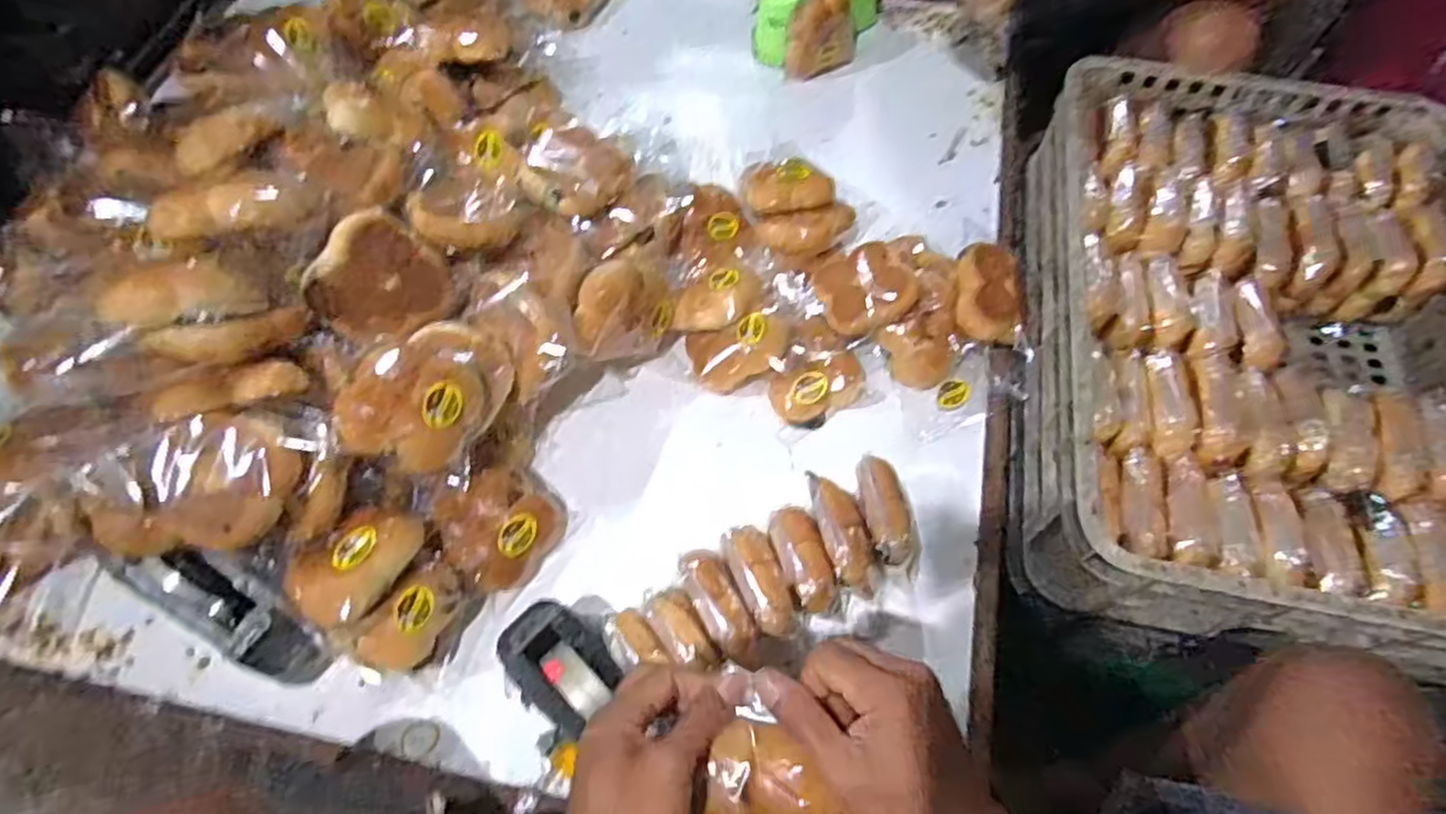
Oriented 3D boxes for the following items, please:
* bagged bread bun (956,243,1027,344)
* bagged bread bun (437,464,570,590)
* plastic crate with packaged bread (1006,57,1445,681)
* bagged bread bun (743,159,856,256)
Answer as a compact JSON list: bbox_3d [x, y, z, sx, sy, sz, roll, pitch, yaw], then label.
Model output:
[{"bbox_3d":[0.290,-0.122,0.788,0.078,0.042,0.103,2,83,-1],"label":"bagged bread bun"},{"bbox_3d":[-0.229,0.116,0.738,0.109,0.063,0.114,0,62,0],"label":"bagged bread bun"},{"bbox_3d":[0.527,-0.064,0.743,0.402,0.175,0.605,10,62,5],"label":"plastic crate with packaged bread"},{"bbox_3d":[0.093,-0.241,0.880,0.111,0.086,0.138,-24,65,-12],"label":"bagged bread bun"}]

